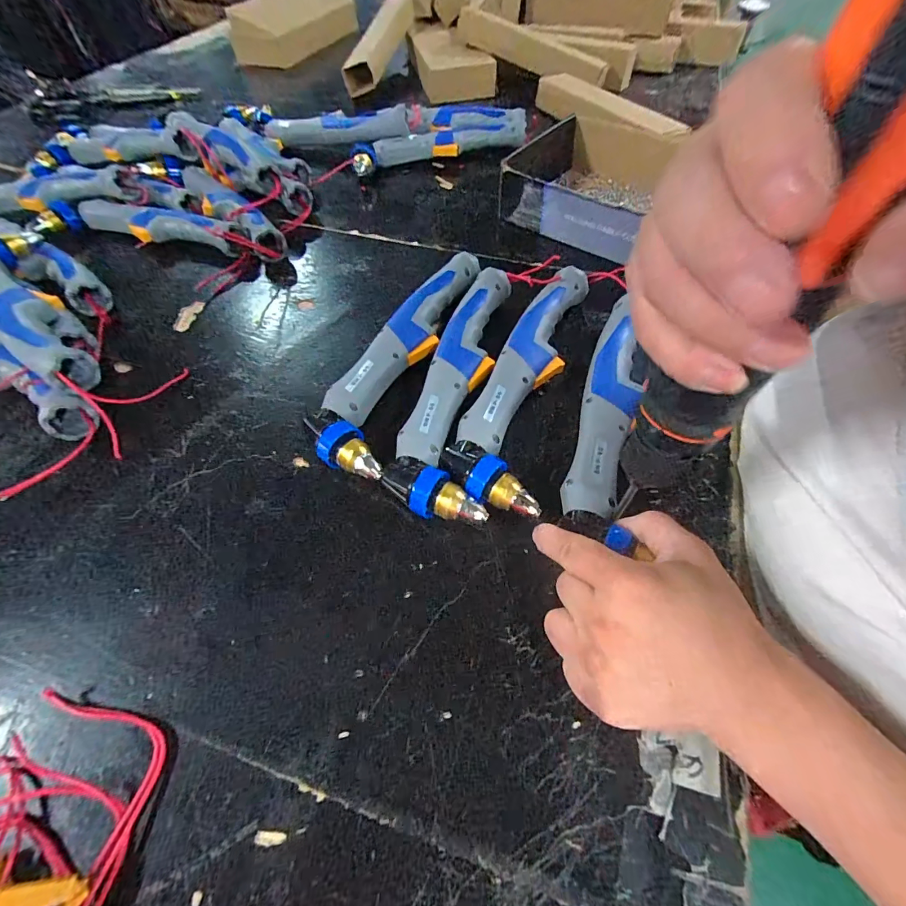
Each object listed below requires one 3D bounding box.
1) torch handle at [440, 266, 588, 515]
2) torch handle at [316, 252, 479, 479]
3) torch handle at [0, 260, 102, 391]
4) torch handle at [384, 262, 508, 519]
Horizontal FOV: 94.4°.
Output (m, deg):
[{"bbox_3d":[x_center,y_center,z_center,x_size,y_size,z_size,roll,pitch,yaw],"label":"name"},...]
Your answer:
[{"bbox_3d":[0.059,-0.068,0.364,0.071,0.034,0.258,13,59,11],"label":"torch handle"},{"bbox_3d":[-0.045,-0.093,0.386,0.068,0.036,0.265,16,59,12],"label":"torch handle"},{"bbox_3d":[-0.395,-0.129,0.389,0.235,0.035,0.053,38,65,23],"label":"torch handle"},{"bbox_3d":[0.002,-0.065,0.366,0.077,0.035,0.266,5,58,6],"label":"torch handle"}]

